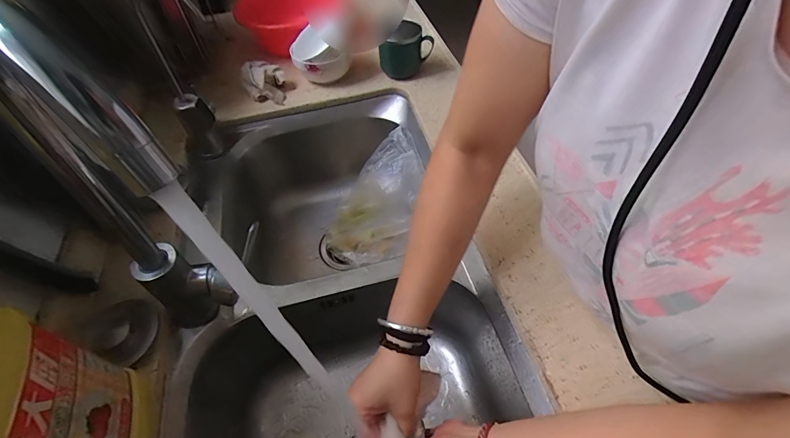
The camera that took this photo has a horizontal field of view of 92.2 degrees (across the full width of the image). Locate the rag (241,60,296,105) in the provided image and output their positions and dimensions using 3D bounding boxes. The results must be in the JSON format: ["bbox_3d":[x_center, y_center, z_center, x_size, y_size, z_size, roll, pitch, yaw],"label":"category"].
[{"bbox_3d":[-0.232,-0.252,0.694,0.080,0.043,0.091,-24,54,-14],"label":"rag"}]

